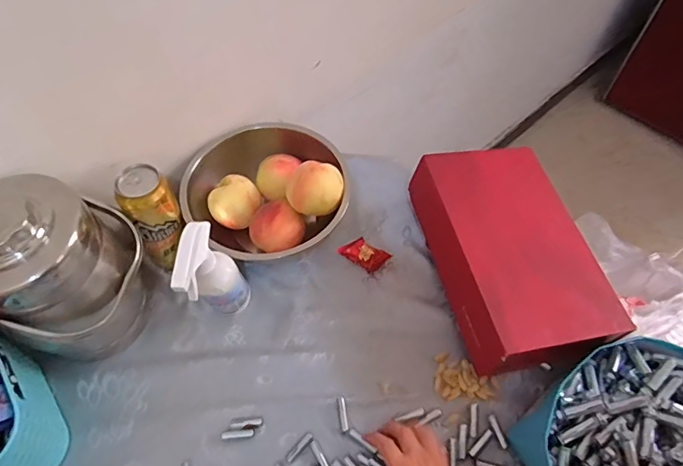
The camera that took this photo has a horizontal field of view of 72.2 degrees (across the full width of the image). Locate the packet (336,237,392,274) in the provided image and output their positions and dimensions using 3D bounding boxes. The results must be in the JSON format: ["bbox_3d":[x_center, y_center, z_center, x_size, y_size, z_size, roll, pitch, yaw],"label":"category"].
[{"bbox_3d":[0.034,0.031,0.693,0.066,0.028,0.037,29,62,16],"label":"packet"}]

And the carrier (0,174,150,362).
[{"bbox_3d":[-0.333,0.052,0.561,0.141,0.232,0.176,23,61,13],"label":"carrier"}]

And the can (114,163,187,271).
[{"bbox_3d":[-0.245,-0.016,0.625,0.069,0.153,0.060,-30,63,-18],"label":"can"}]

